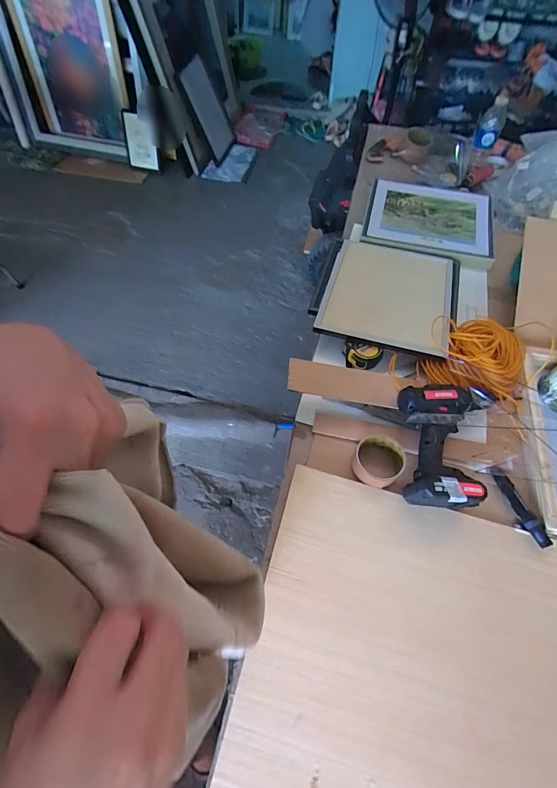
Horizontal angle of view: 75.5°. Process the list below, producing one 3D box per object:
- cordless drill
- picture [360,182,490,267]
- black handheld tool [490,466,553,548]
[{"bbox_3d":[0.293,0.081,0.612,0.166,0.075,0.220,6,61,-2],"label":"cordless drill"},{"bbox_3d":[0.399,-0.461,0.955,0.325,0.032,0.281,12,59,6],"label":"picture"},{"bbox_3d":[0.392,0.183,0.591,0.028,0.019,0.132,-17,64,-13],"label":"black handheld tool"}]

